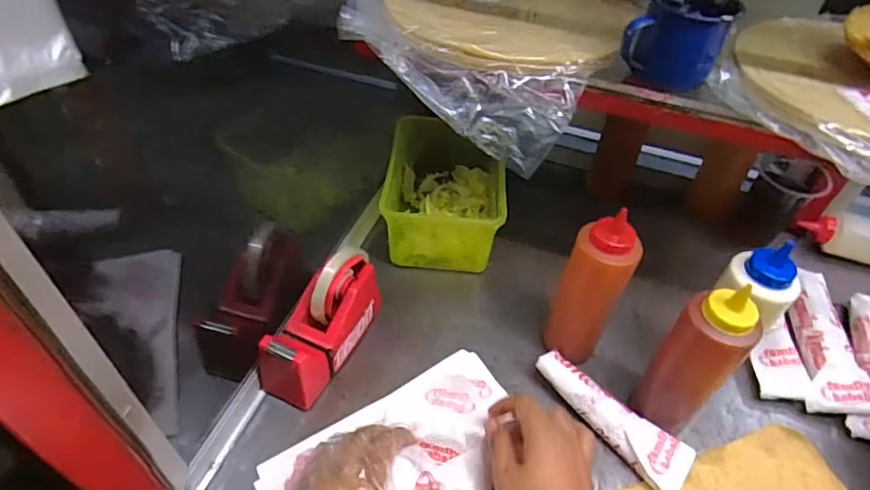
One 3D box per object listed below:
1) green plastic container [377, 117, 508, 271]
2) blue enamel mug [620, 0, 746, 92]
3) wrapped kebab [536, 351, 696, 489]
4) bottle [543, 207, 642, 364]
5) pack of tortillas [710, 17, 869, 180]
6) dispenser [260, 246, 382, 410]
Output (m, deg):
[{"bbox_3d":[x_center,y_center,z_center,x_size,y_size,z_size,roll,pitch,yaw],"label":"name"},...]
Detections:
[{"bbox_3d":[0.009,-0.081,0.711,0.134,0.087,0.207,6,48,-2],"label":"green plastic container"},{"bbox_3d":[0.211,-0.180,0.459,0.074,0.067,0.087,30,52,18],"label":"blue enamel mug"},{"bbox_3d":[0.179,0.177,0.541,0.169,0.029,0.051,37,57,26],"label":"wrapped kebab"},{"bbox_3d":[0.159,0.055,0.544,0.063,0.186,0.052,28,50,21],"label":"bottle"},{"bbox_3d":[0.370,-0.134,0.454,0.218,0.022,0.242,-24,56,-25],"label":"pack of tortillas"},{"bbox_3d":[-0.121,0.080,0.563,0.065,0.101,0.159,22,49,16],"label":"dispenser"}]

